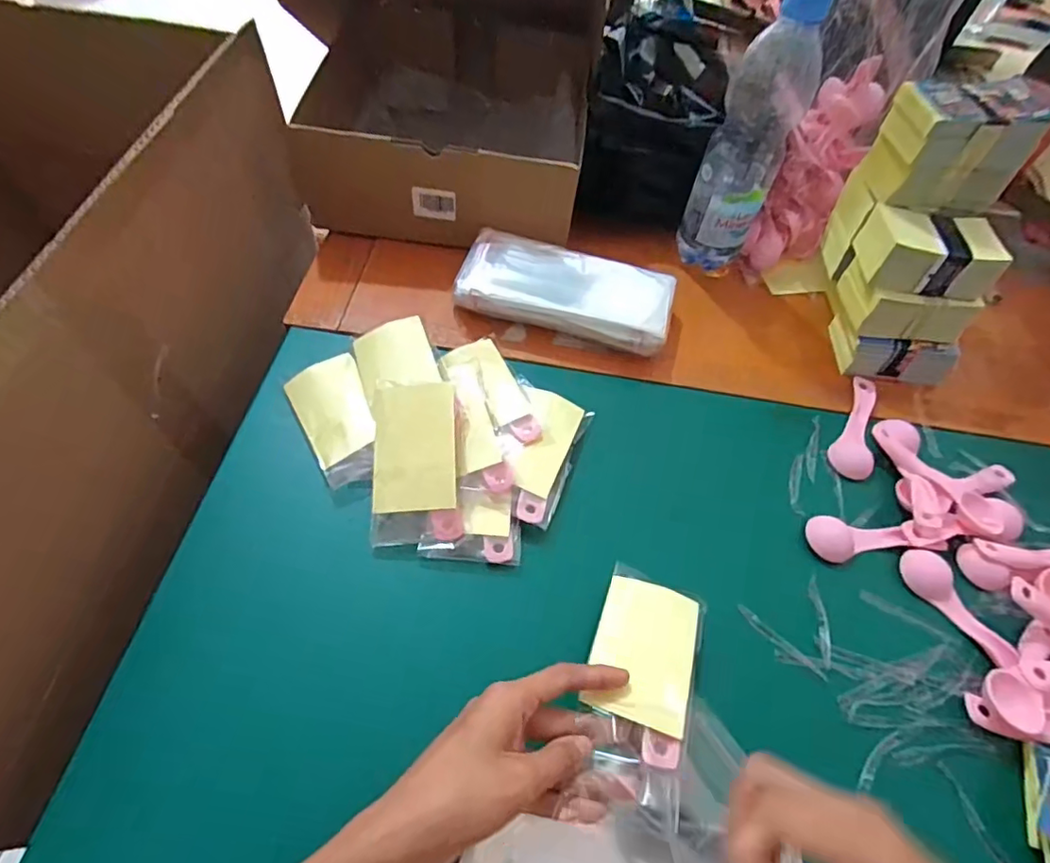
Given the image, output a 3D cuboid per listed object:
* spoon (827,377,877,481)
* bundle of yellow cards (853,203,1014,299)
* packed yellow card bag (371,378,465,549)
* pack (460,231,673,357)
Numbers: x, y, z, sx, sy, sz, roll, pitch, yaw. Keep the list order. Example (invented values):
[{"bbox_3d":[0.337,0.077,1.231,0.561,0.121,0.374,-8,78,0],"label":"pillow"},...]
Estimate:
[{"bbox_3d":[0.293,-0.005,0.489,0.033,0.010,0.111,28,59,11],"label":"spoon"},{"bbox_3d":[0.343,-0.152,0.478,0.095,0.042,0.071,7,57,-2],"label":"bundle of yellow cards"},{"bbox_3d":[-0.079,0.022,0.405,0.062,0.008,0.115,-5,81,5],"label":"packed yellow card bag"},{"bbox_3d":[0.038,-0.129,0.511,0.187,0.025,0.084,16,69,2],"label":"pack"}]

